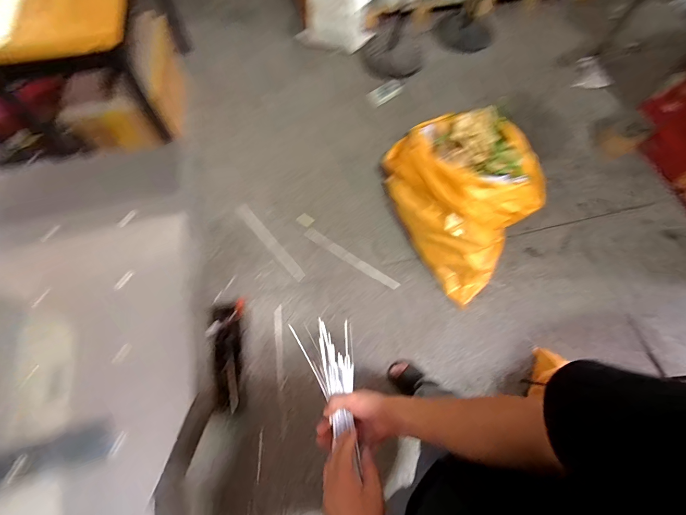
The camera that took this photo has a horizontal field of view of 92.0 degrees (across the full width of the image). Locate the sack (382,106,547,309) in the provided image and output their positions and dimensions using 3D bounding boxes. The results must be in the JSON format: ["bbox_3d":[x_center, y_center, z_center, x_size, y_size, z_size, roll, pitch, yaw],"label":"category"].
[{"bbox_3d":[0.587,-0.344,1.561,0.655,0.380,0.896,-25,69,-12],"label":"sack"}]

